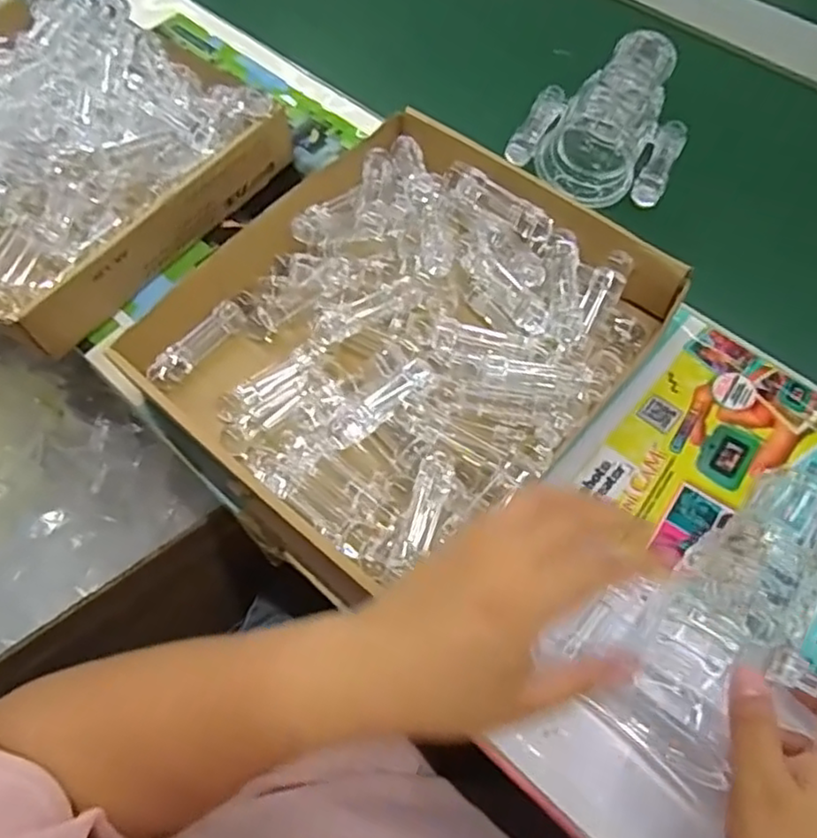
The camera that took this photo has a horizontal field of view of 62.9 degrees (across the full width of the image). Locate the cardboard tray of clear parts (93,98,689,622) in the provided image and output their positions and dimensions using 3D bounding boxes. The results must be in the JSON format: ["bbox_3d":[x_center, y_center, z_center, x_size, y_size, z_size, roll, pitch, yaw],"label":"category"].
[{"bbox_3d":[-0.006,-0.062,0.466,0.276,0.042,0.311,40,71,19],"label":"cardboard tray of clear parts"}]

